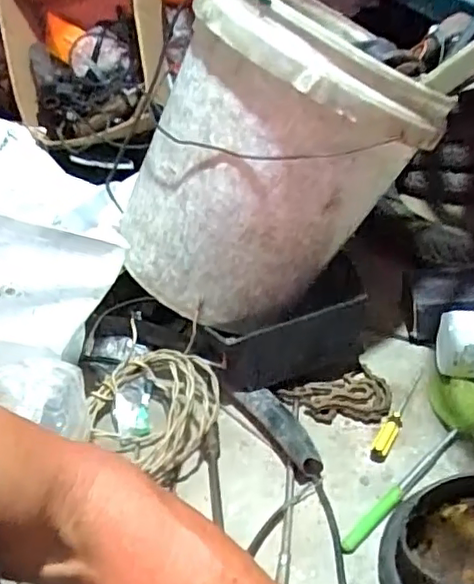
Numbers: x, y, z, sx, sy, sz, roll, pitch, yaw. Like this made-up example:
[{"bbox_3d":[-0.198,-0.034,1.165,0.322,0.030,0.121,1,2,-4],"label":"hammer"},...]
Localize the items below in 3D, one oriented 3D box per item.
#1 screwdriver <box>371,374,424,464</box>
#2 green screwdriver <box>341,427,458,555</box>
[{"bbox_3d":[0.192,0.143,0.707,0.016,0.016,0.147,14,39,31],"label":"screwdriver"},{"bbox_3d":[0.170,0.204,0.625,0.185,0.021,0.016,-32,40,-32],"label":"green screwdriver"}]

